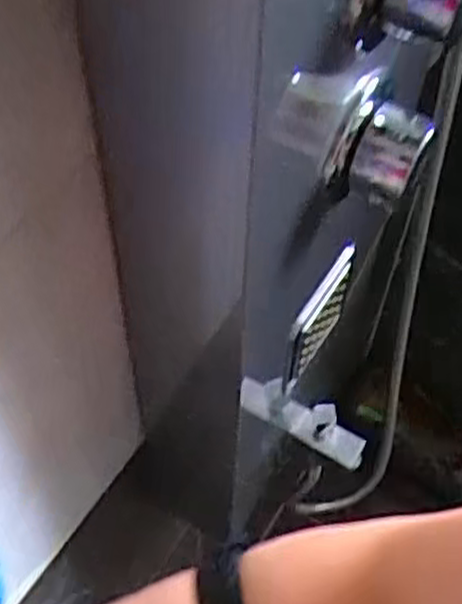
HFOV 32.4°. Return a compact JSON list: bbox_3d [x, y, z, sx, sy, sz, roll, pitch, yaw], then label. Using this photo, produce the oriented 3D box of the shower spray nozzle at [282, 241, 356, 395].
[{"bbox_3d":[0.062,0.012,0.555,0.010,0.084,0.085,27,58,16],"label":"shower spray nozzle"}]

